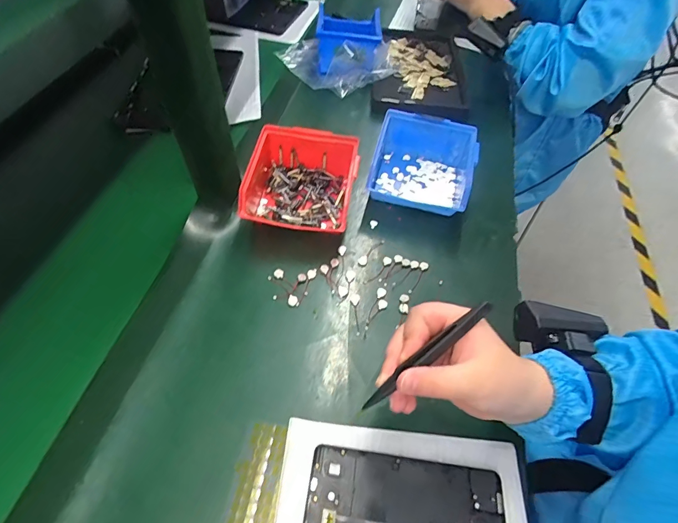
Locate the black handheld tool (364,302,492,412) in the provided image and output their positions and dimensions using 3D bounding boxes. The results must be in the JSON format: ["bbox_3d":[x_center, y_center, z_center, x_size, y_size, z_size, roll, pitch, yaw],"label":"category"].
[{"bbox_3d":[0.062,0.066,0.277,0.115,0.008,0.008,-40,64,-2],"label":"black handheld tool"}]

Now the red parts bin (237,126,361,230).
[{"bbox_3d":[-0.047,-0.091,0.482,0.133,0.071,0.133,8,53,3],"label":"red parts bin"}]

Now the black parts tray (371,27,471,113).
[{"bbox_3d":[0.151,-0.343,0.700,0.159,0.034,0.276,7,53,4],"label":"black parts tray"}]

